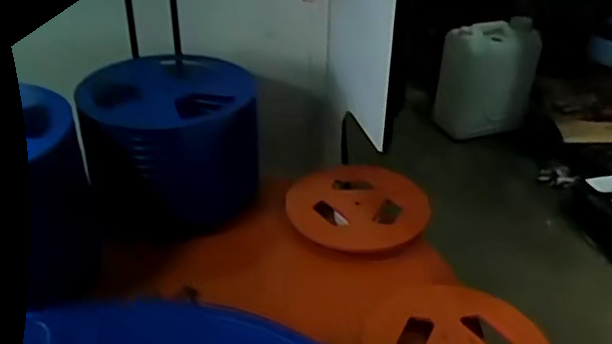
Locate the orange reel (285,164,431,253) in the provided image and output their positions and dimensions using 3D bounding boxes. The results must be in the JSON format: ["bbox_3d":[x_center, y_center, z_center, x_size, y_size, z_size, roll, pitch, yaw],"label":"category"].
[{"bbox_3d":[0.096,0.057,1.229,0.267,0.028,0.234,-17,46,-24],"label":"orange reel"}]

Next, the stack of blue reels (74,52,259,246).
[{"bbox_3d":[-0.231,-0.053,1.186,0.277,0.271,0.316,-4,30,-2],"label":"stack of blue reels"}]

